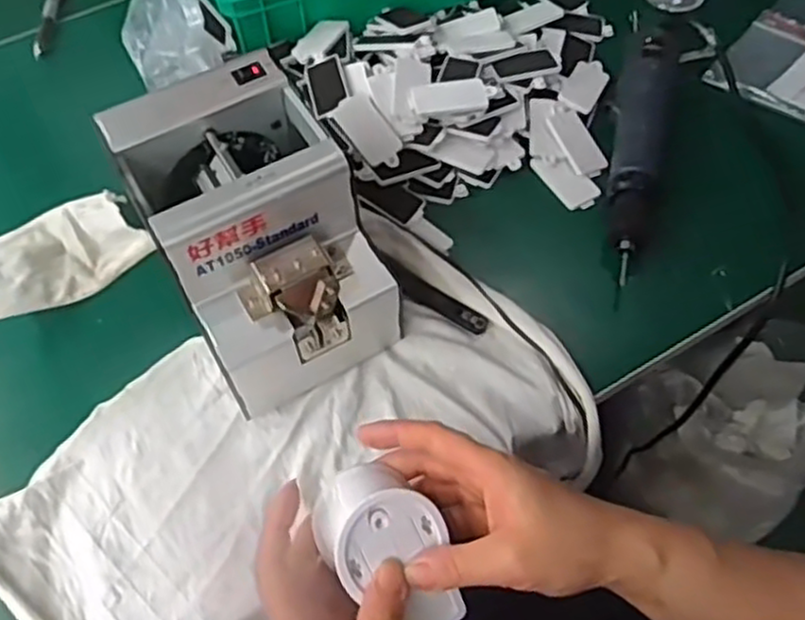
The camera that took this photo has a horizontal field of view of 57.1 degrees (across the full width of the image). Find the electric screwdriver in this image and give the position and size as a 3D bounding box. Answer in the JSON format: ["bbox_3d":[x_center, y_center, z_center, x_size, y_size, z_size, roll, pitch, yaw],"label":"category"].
[{"bbox_3d":[0.196,-0.141,0.615,0.040,0.035,0.258,13,61,9],"label":"electric screwdriver"}]

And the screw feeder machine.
[{"bbox_3d":[-0.097,-0.050,0.511,0.124,0.145,0.174,-25,62,-13],"label":"screw feeder machine"}]

